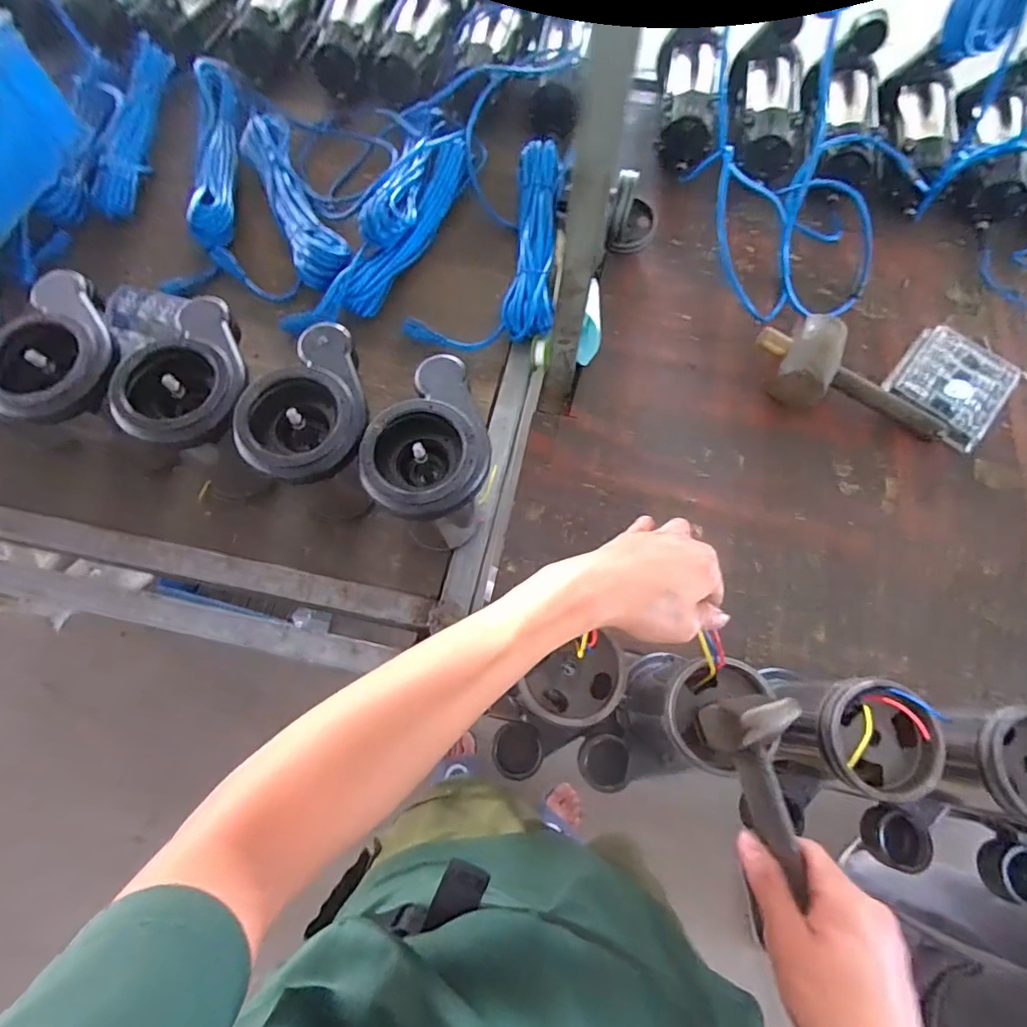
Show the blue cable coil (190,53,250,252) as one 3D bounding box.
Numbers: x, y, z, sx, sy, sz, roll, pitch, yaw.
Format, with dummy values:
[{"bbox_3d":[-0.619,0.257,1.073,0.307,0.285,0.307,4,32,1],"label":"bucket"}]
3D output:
[{"bbox_3d":[-0.476,-0.576,0.855,0.081,0.055,0.378,-7,70,-5],"label":"blue cable coil"}]

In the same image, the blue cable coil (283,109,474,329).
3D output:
[{"bbox_3d":[-0.168,-0.460,0.790,0.132,0.061,0.469,15,69,4],"label":"blue cable coil"}]

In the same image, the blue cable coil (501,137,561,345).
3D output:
[{"bbox_3d":[0.030,-0.416,0.796,0.076,0.041,0.357,6,69,0],"label":"blue cable coil"}]

